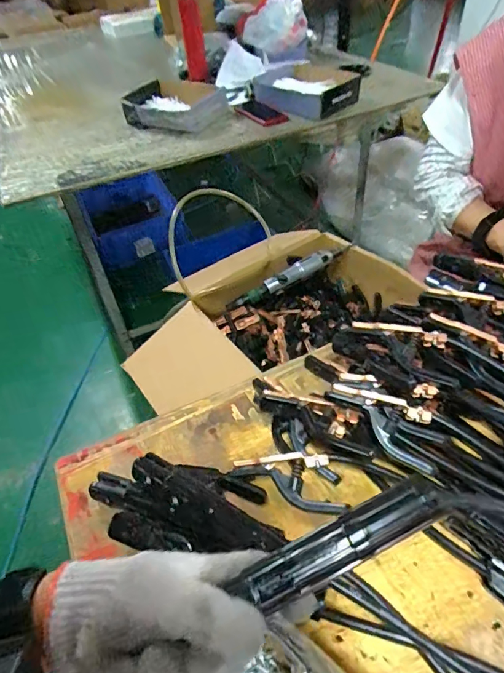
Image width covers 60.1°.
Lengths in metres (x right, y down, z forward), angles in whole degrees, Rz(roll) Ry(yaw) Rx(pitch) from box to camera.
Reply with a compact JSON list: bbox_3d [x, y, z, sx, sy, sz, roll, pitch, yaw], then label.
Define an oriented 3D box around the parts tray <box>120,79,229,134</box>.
[{"bbox_3d":[-0.216,-0.626,1.203,0.303,0.077,0.177,15,49,20],"label":"parts tray"}]

